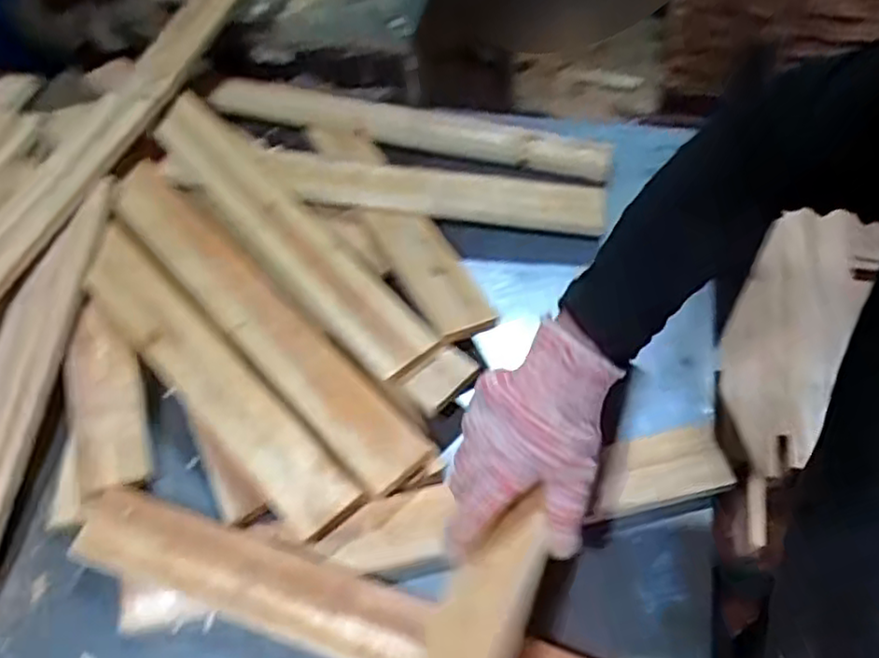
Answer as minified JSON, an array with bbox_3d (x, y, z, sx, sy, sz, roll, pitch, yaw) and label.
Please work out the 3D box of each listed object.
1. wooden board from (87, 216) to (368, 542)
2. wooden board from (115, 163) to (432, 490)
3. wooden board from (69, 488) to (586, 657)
[{"bbox_3d":[-0.215,0.037,0.637,0.063,0.030,0.383,-38,61,-21],"label":"wooden board"},{"bbox_3d":[-0.189,-0.024,0.680,0.070,0.030,0.469,-38,61,-21],"label":"wooden board"},{"bbox_3d":[-0.059,0.222,0.529,0.489,0.023,0.064,15,57,13],"label":"wooden board"}]

